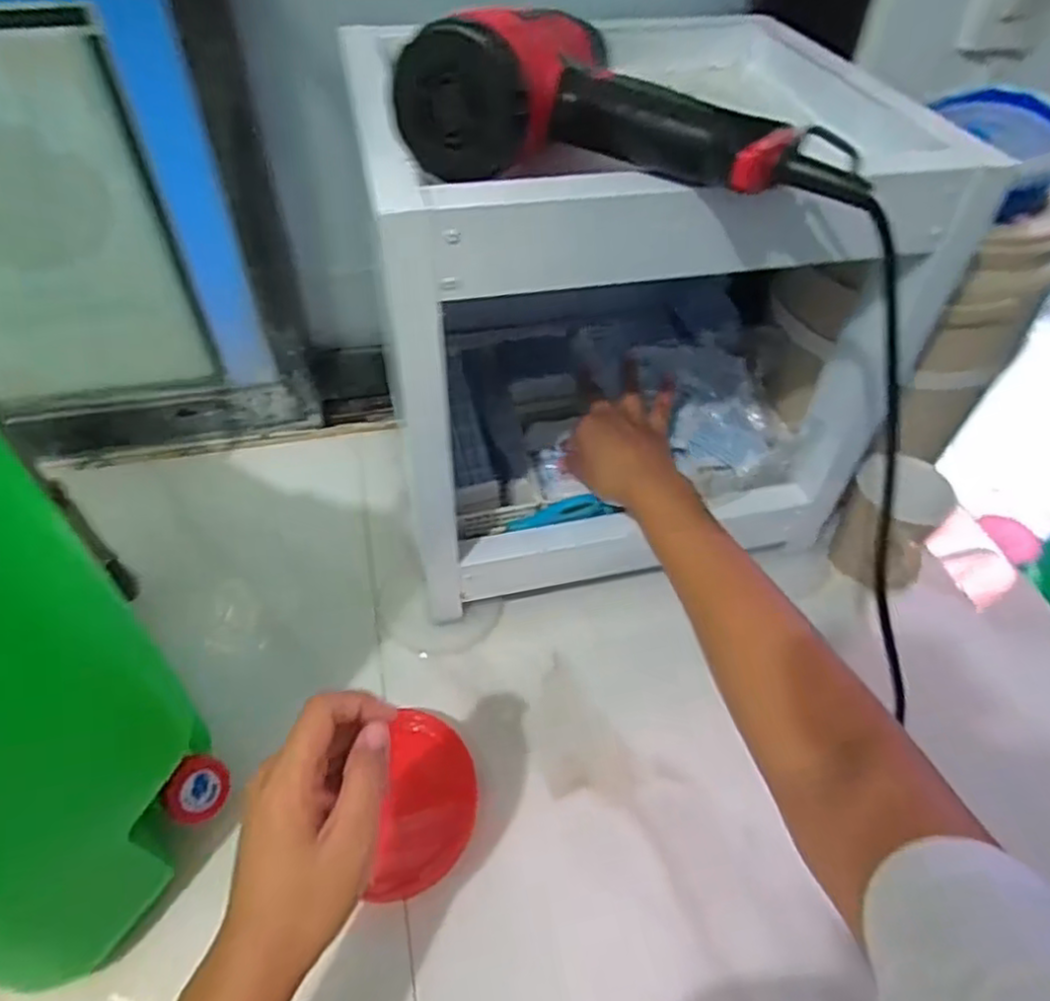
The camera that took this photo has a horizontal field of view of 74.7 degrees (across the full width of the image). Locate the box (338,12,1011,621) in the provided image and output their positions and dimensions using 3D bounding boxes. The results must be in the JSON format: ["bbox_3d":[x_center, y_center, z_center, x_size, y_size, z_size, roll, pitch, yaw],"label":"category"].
[{"bbox_3d":[0.071,-0.142,0.568,0.375,0.360,0.311,-11,50,-12],"label":"box"}]

